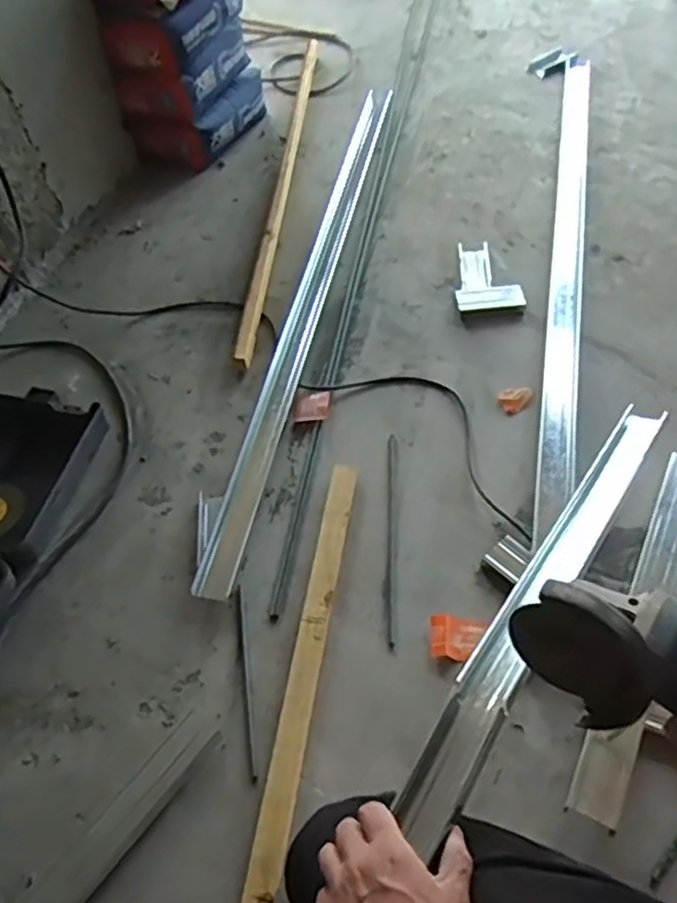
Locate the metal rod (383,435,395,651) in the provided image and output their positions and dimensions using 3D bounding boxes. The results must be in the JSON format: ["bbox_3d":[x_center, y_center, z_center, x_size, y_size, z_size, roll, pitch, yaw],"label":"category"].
[{"bbox_3d":[0.067,0.107,0.928,0.013,0.011,0.313,0,56,4],"label":"metal rod"}]

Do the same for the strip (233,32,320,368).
[{"bbox_3d":[-0.105,-0.541,1.378,0.034,0.032,0.977,3,56,6],"label":"strip"}]

